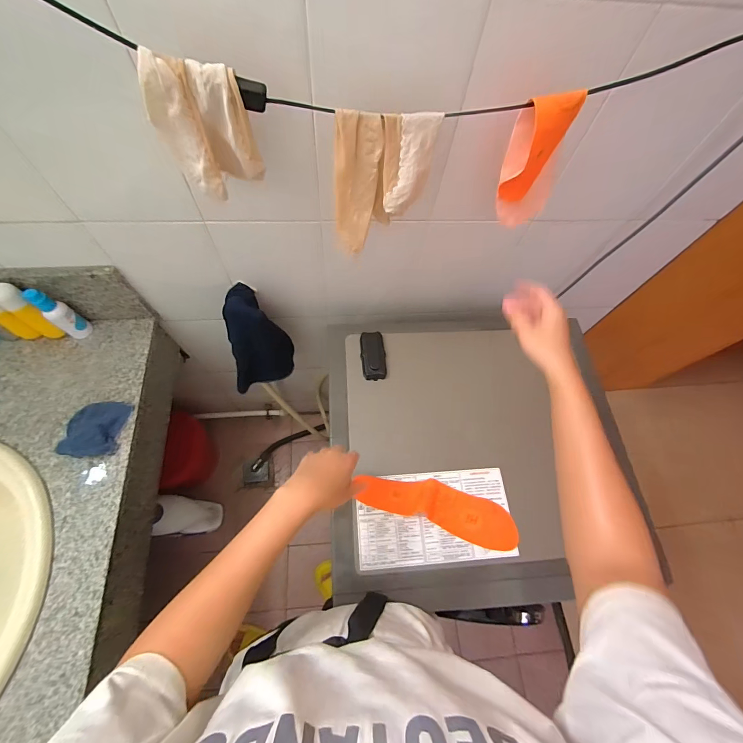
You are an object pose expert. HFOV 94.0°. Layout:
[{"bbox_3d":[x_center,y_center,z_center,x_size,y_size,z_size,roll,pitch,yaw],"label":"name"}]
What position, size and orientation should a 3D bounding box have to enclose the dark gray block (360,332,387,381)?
[{"bbox_3d":[0.003,-0.037,0.740,0.052,0.022,0.111,1,65,-5],"label":"dark gray block"}]

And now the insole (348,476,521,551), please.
[{"bbox_3d":[0.125,0.248,0.630,0.280,0.010,0.077,16,67,4],"label":"insole"}]

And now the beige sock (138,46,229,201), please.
[{"bbox_3d":[-0.208,-0.267,0.390,0.056,0.139,0.030,21,65,5],"label":"beige sock"}]

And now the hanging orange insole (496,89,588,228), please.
[{"bbox_3d":[0.223,-0.283,0.477,0.084,0.176,0.040,-21,68,-14],"label":"hanging orange insole"}]

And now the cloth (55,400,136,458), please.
[{"bbox_3d":[-0.547,0.112,0.678,0.112,0.024,0.104,2,65,-4],"label":"cloth"}]

